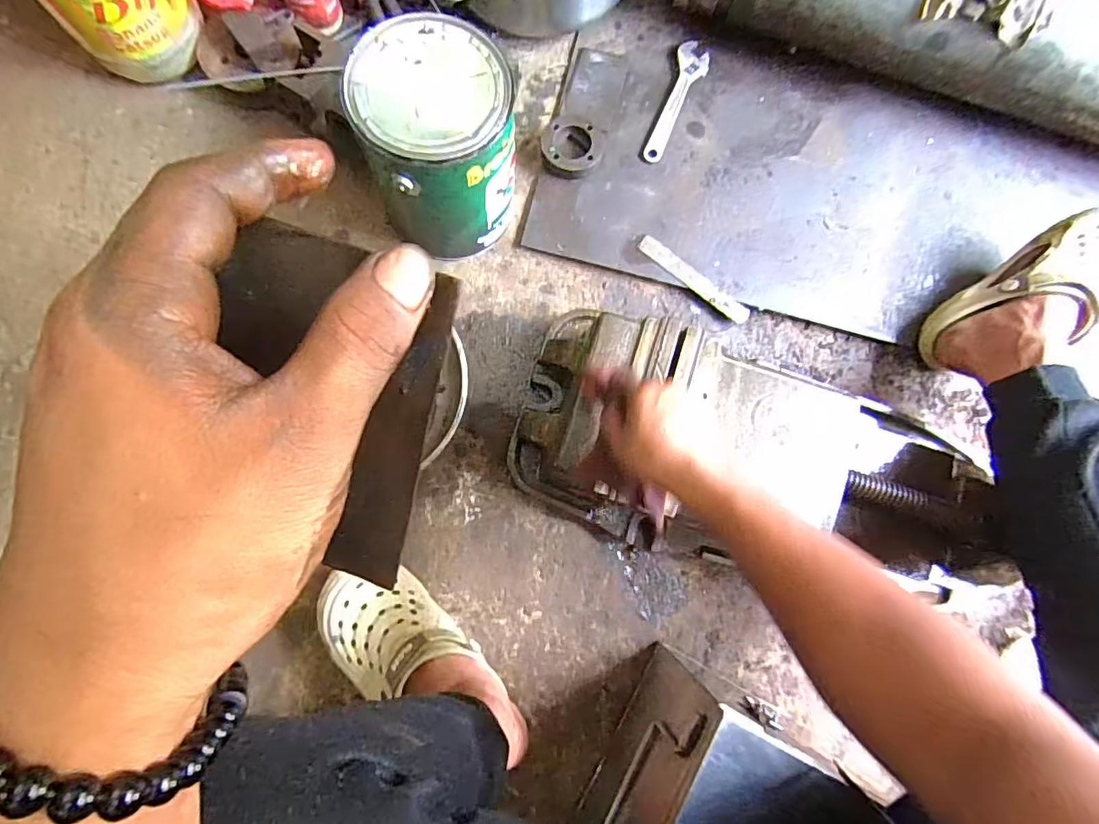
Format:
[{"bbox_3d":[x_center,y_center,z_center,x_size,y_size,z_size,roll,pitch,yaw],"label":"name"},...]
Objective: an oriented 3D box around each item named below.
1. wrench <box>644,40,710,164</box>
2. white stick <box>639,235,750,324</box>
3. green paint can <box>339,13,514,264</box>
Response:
[{"bbox_3d":[0.174,-0.432,0.755,0.047,0.008,0.200,24,80,3],"label":"wrench"},{"bbox_3d":[0.191,-0.173,0.715,0.170,0.005,0.024,37,85,-1],"label":"white stick"},{"bbox_3d":[-0.118,-0.291,0.625,0.155,0.216,0.150,0,80,-1],"label":"green paint can"}]

